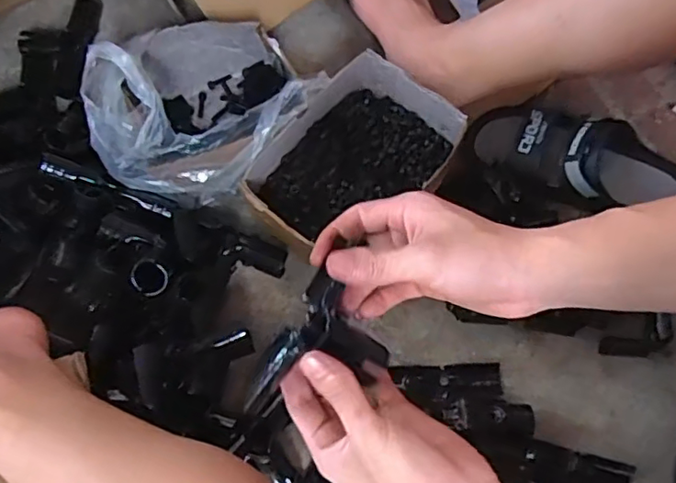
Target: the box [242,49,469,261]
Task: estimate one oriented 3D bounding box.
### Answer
[{"bbox_3d":[0.015,-0.081,0.621,0.150,0.071,0.214,38,75,12],"label":"box"}]

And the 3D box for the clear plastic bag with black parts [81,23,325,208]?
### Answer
[{"bbox_3d":[-0.150,-0.147,0.643,0.215,0.146,0.190,-32,73,-10],"label":"clear plastic bag with black parts"}]

